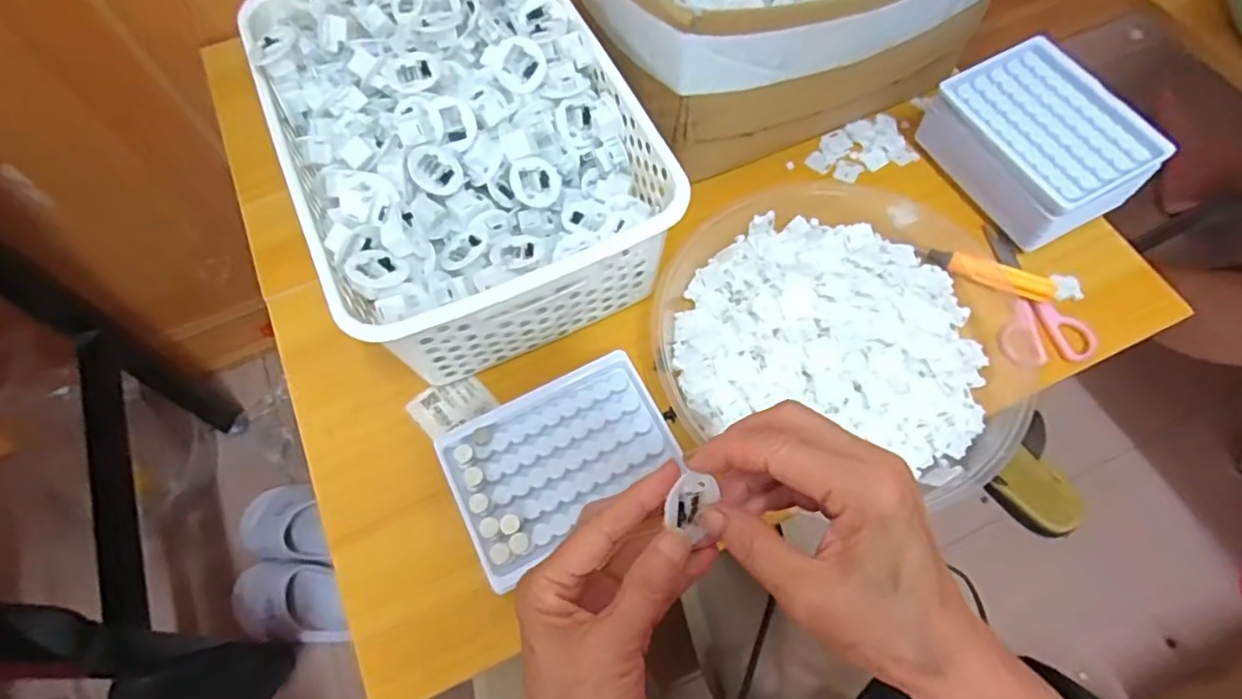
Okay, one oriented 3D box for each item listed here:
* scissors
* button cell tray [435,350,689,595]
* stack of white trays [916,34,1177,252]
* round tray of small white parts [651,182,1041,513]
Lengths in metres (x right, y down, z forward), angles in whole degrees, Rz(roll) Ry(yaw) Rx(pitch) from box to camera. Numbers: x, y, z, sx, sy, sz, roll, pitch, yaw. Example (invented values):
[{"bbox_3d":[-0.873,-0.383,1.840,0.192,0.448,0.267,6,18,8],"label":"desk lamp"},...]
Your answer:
[{"bbox_3d":[0.281,-0.039,0.459,0.062,0.013,0.114,-15,66,-5],"label":"scissors"},{"bbox_3d":[-0.035,0.064,0.384,0.130,0.009,0.093,-28,68,-11],"label":"button cell tray"},{"bbox_3d":[0.306,-0.152,0.478,0.106,0.052,0.139,-27,68,-11],"label":"stack of white trays"},{"bbox_3d":[0.151,-0.028,0.447,0.235,0.048,0.221,0,66,1],"label":"round tray of small white parts"}]

